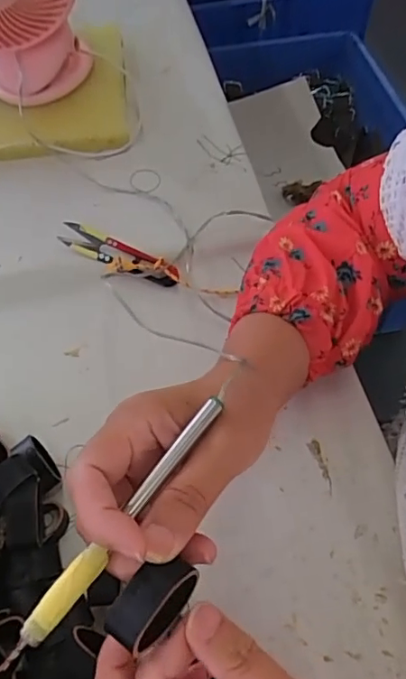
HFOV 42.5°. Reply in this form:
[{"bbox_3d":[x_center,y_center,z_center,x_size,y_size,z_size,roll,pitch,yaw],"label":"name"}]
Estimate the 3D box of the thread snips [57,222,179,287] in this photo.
[{"bbox_3d":[-0.072,-0.070,0.439,0.103,0.018,0.030,21,62,12],"label":"thread snips"}]

